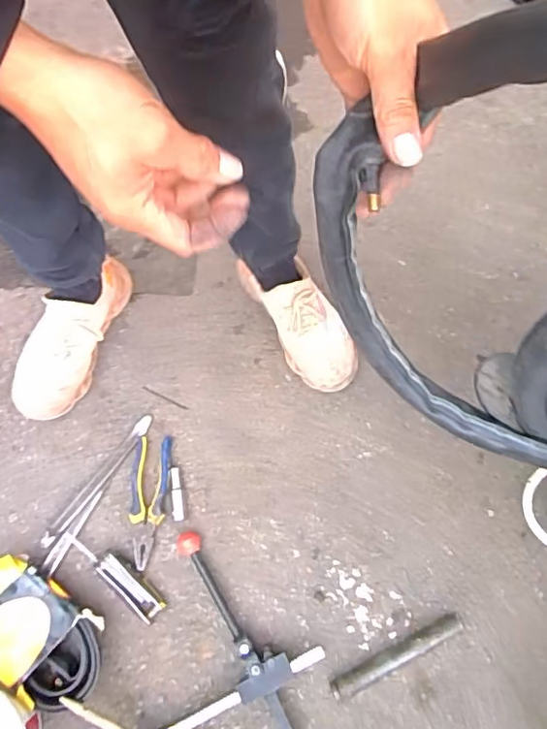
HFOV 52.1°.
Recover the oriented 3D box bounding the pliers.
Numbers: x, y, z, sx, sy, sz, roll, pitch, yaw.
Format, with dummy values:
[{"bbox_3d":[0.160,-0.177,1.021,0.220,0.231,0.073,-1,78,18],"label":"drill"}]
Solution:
[{"bbox_3d":[-0.188,0.202,0.835,0.055,0.014,0.187,4,67,-4],"label":"pliers"}]

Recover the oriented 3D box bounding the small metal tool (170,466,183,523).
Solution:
[{"bbox_3d":[-0.146,0.195,0.841,0.016,0.014,0.079,-6,68,-8],"label":"small metal tool"}]

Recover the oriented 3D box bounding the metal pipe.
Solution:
[{"bbox_3d":[0.170,0.397,0.760,0.198,0.030,0.027,-23,71,-15],"label":"metal pipe"}]

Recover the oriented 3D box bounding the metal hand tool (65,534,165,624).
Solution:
[{"bbox_3d":[-0.223,0.291,0.791,0.167,0.019,0.039,42,69,12],"label":"metal hand tool"}]

